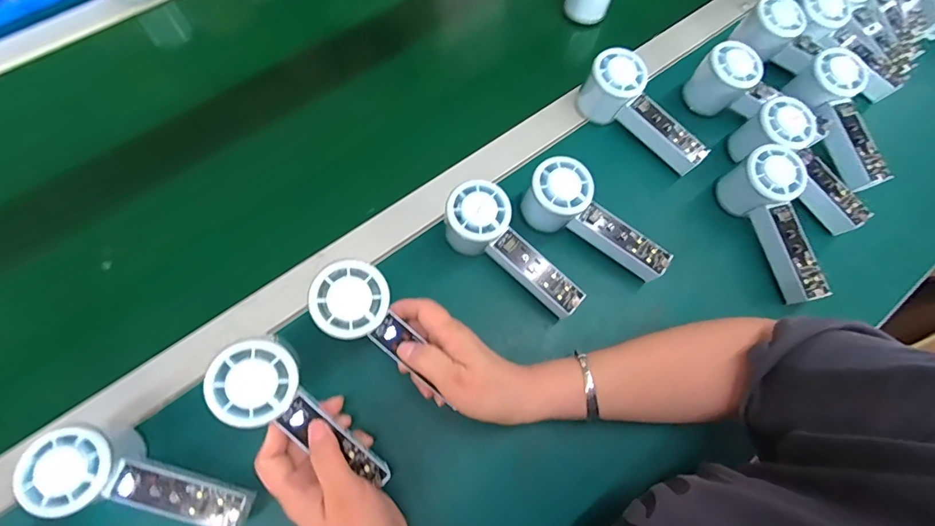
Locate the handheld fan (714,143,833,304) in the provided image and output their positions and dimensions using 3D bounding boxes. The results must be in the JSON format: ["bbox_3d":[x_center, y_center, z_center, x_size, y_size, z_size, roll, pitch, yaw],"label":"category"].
[{"bbox_3d":[0.313,-0.039,0.447,0.055,0.062,0.153,-19,87,-10],"label":"handheld fan"}]

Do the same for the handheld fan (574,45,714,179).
[{"bbox_3d":[0.189,-0.159,0.483,0.150,0.059,0.049,44,73,-2],"label":"handheld fan"}]

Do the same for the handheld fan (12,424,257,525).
[{"bbox_3d":[-0.245,0.169,0.340,0.152,0.054,0.054,23,69,-11],"label":"handheld fan"}]

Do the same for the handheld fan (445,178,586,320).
[{"bbox_3d":[0.039,-0.010,0.417,0.149,0.047,0.056,45,73,-3],"label":"handheld fan"}]

